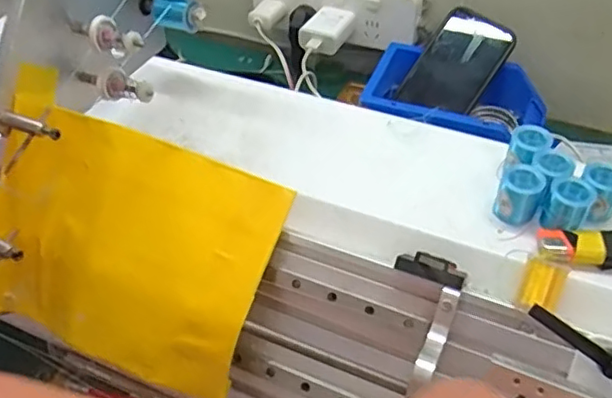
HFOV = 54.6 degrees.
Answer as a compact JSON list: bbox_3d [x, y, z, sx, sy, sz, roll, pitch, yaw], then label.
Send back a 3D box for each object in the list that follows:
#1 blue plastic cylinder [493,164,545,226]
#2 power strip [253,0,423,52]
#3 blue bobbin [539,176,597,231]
[{"bbox_3d":[0.135,-0.002,0.376,0.024,0.032,0.023,20,49,21],"label":"blue plastic cylinder"},{"bbox_3d":[0.033,-0.216,0.685,0.194,0.078,0.034,14,47,16],"label":"power strip"},{"bbox_3d":[0.162,0.004,0.367,0.025,0.029,0.021,24,50,24],"label":"blue bobbin"}]

